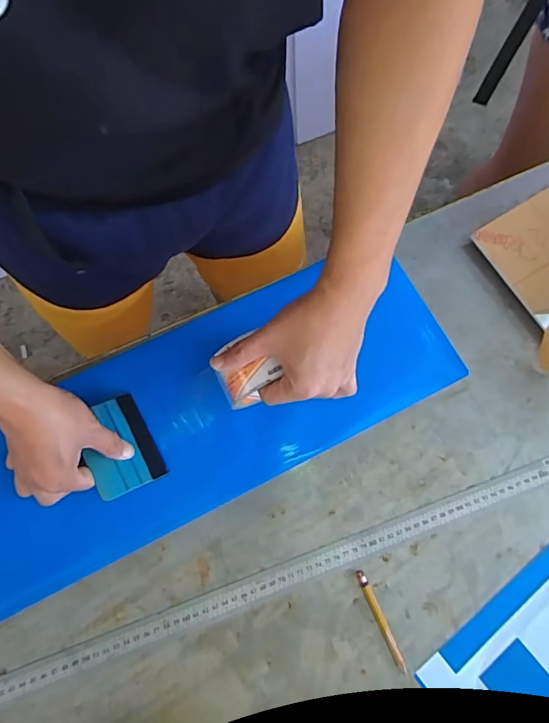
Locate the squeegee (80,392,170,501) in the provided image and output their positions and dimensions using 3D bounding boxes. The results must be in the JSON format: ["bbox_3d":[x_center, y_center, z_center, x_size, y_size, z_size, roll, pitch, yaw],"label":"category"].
[{"bbox_3d":[-0.161,0.086,0.486,0.070,0.006,0.096,-21,77,-39],"label":"squeegee"}]

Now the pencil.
[{"bbox_3d":[0.105,0.256,0.465,0.008,0.004,0.098,-22,74,-8],"label":"pencil"}]

